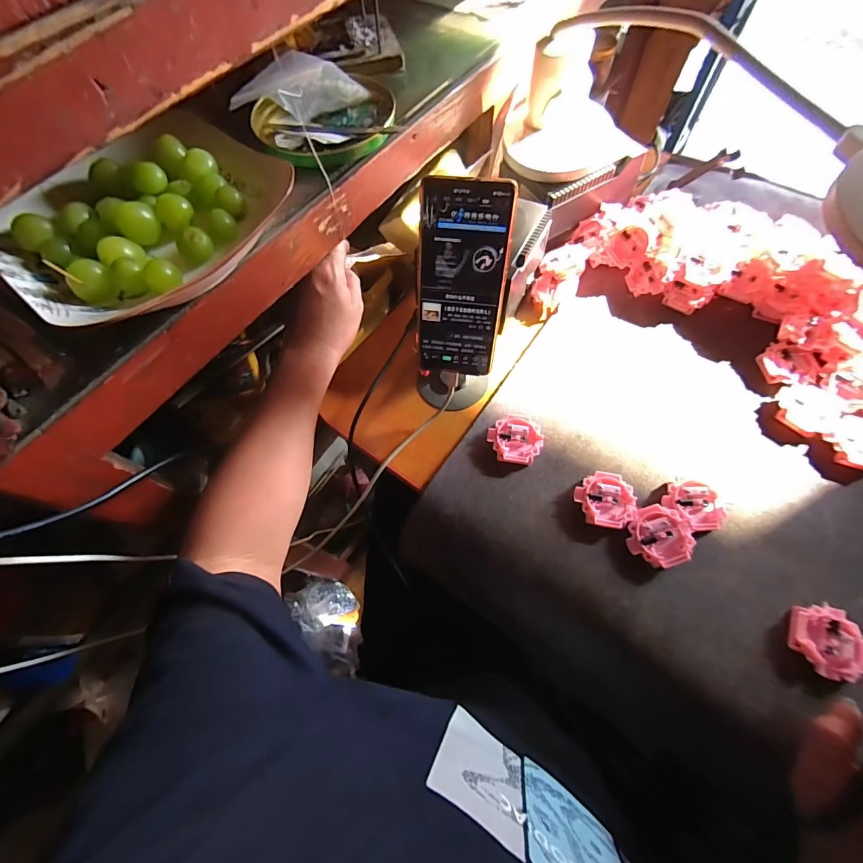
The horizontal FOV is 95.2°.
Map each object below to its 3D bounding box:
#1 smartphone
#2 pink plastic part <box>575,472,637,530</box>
[{"bbox_3d":[0.027,-0.127,0.350,0.076,0.164,0.005,7,37,6],"label":"smartphone"},{"bbox_3d":[0.166,0.066,0.378,0.054,0.014,0.051,11,66,8],"label":"pink plastic part"}]

